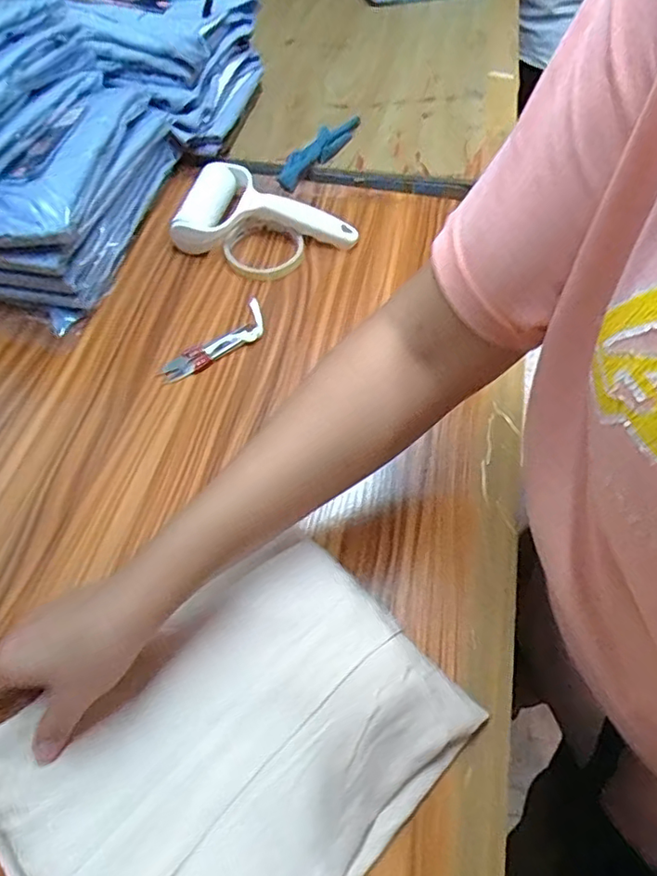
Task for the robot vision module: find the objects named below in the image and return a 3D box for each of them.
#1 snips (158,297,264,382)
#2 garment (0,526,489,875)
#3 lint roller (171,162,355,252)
[{"bbox_3d":[-0.101,-0.090,0.534,0.041,0.010,0.123,35,64,21],"label":"snips"},{"bbox_3d":[-0.060,0.189,0.327,0.260,0.037,0.191,-35,63,-20],"label":"garment"},{"bbox_3d":[-0.071,-0.256,0.618,0.187,0.044,0.104,-4,57,-2],"label":"lint roller"}]

